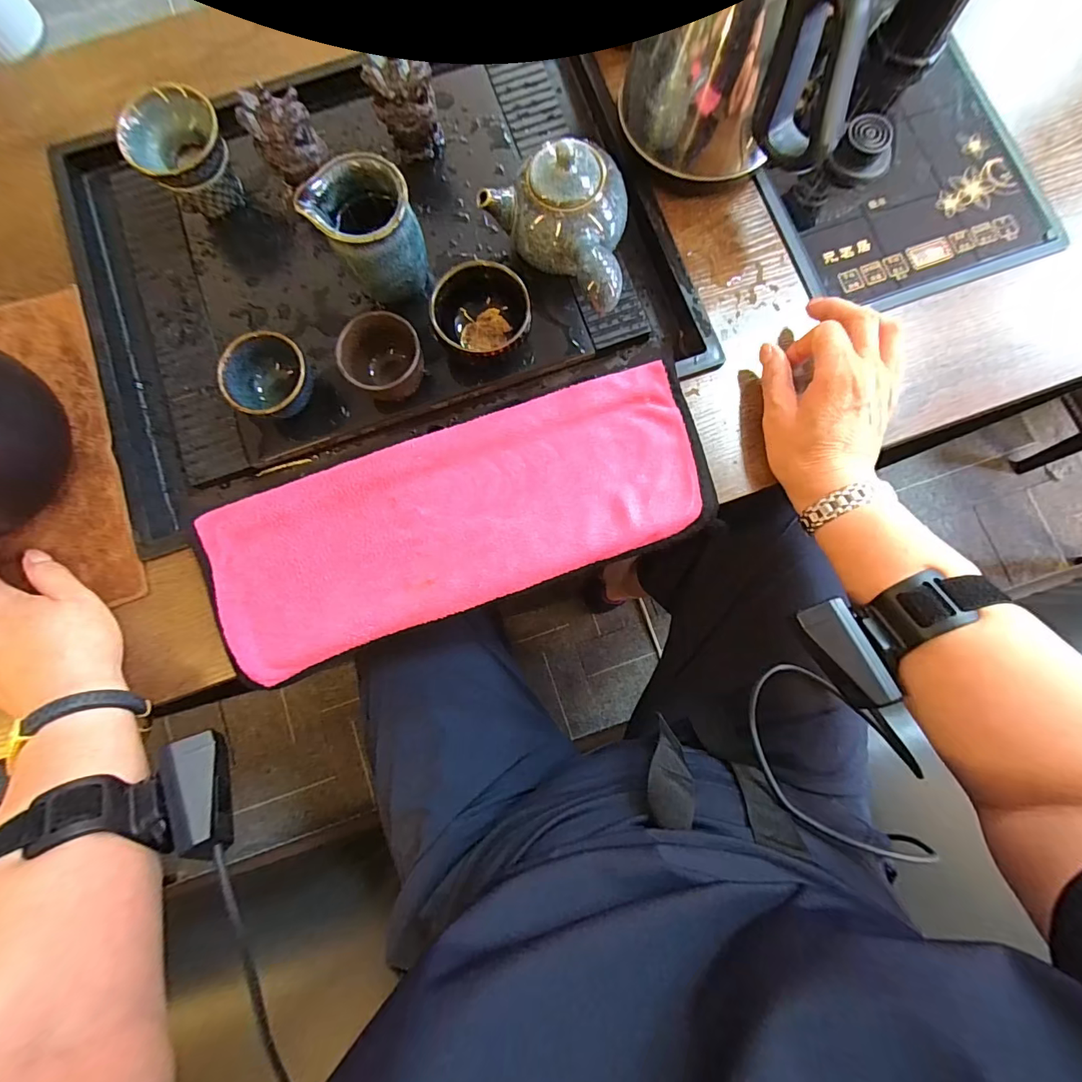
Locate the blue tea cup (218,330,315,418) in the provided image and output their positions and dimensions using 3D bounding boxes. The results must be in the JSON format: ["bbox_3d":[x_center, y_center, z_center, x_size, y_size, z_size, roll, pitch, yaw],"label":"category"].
[{"bbox_3d":[-0.207,-0.123,0.351,0.063,0.044,0.061,0,82,0],"label":"blue tea cup"}]

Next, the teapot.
[{"bbox_3d":[0.032,-0.234,0.345,0.090,0.071,0.126,-44,84,-5],"label":"teapot"}]

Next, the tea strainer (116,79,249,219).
[{"bbox_3d":[-0.285,-0.311,0.370,0.071,0.066,0.060,-40,84,-5],"label":"tea strainer"}]

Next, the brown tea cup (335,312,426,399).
[{"bbox_3d":[-0.121,-0.142,0.350,0.057,0.050,0.056,0,82,0],"label":"brown tea cup"}]

